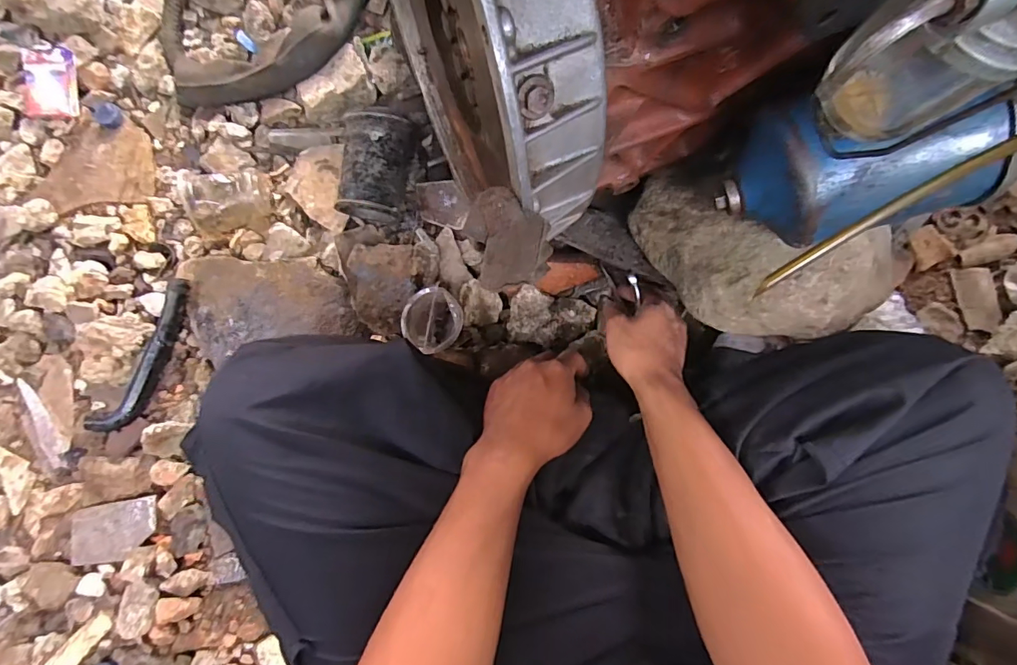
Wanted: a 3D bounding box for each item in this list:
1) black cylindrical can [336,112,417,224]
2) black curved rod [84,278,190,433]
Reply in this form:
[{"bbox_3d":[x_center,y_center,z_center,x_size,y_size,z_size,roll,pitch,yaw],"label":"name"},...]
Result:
[{"bbox_3d":[-0.164,-0.206,0.597,0.076,0.081,0.126,8,82,2],"label":"black cylindrical can"},{"bbox_3d":[-0.452,0.031,0.601,0.041,0.018,0.206,27,83,4],"label":"black curved rod"}]

